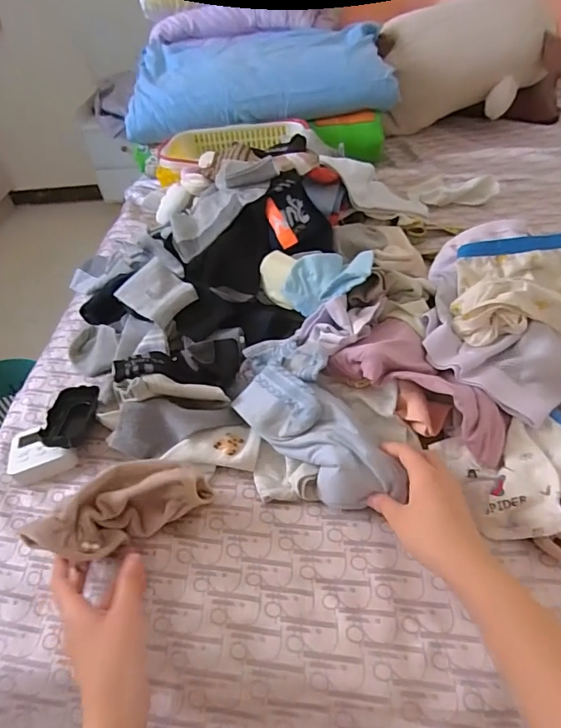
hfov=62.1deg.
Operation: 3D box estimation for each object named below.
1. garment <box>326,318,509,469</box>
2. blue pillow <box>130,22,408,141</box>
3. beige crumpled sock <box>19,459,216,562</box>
[{"bbox_3d":[0.166,0.011,0.513,0.197,0.058,0.108,30,56,31],"label":"garment"},{"bbox_3d":[-0.057,-0.643,1.038,0.557,0.111,0.332,-6,46,1],"label":"blue pillow"},{"bbox_3d":[-0.157,0.142,0.468,0.169,0.066,0.064,-18,46,-19],"label":"beige crumpled sock"}]

